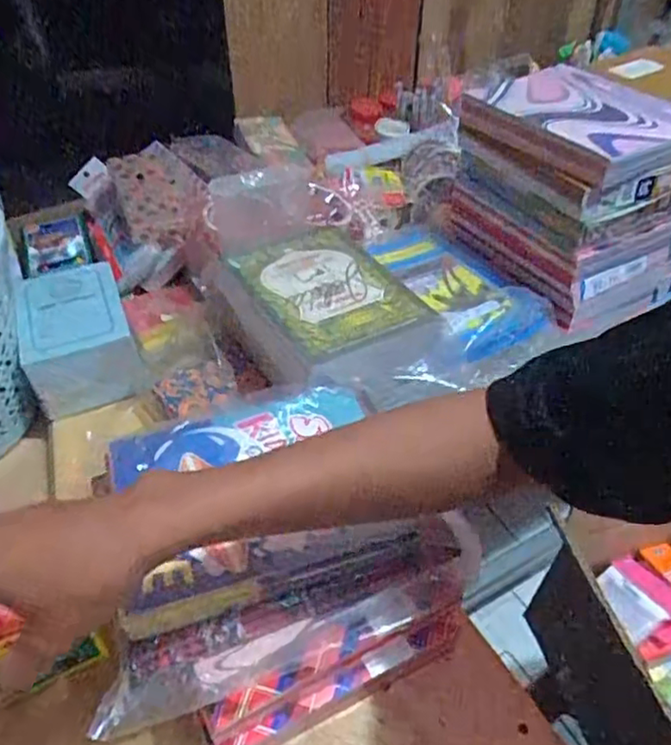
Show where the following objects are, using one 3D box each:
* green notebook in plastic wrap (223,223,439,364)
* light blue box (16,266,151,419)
[{"bbox_3d":[-0.017,-0.094,0.667,0.144,0.023,0.219,-22,50,-22],"label":"green notebook in plastic wrap"},{"bbox_3d":[-0.281,-0.042,0.703,0.115,0.083,0.159,-17,48,-18],"label":"light blue box"}]

